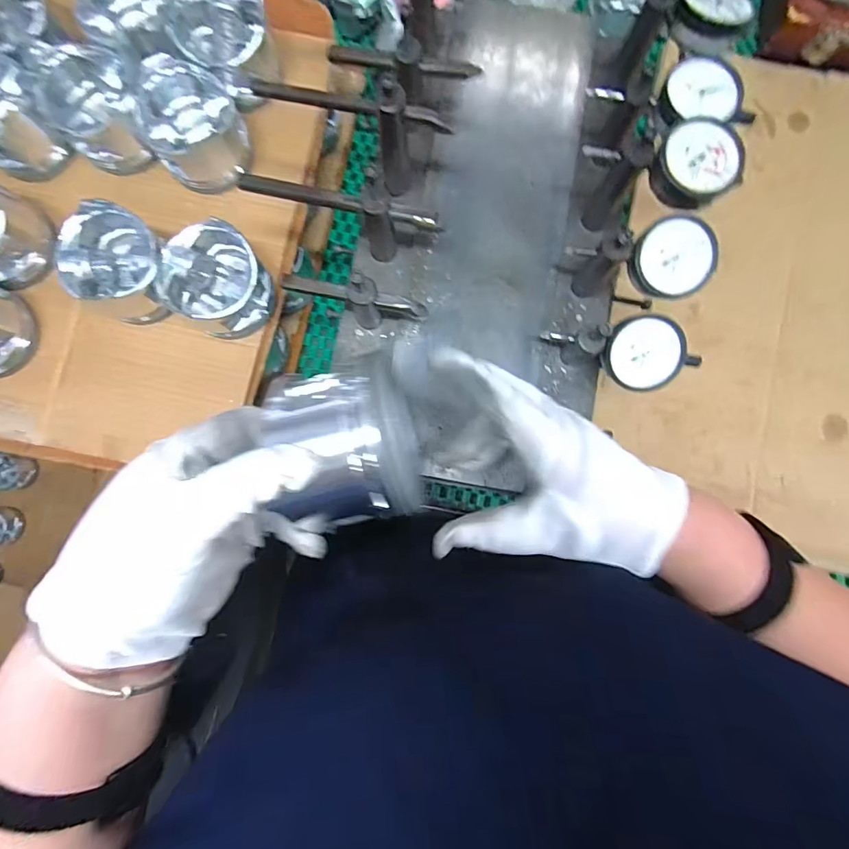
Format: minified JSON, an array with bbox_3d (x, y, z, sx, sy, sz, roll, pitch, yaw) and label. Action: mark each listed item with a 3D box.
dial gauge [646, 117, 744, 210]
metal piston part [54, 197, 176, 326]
[{"bbox_3d":[0.184,-0.176,0.302,0.056,0.021,0.051,0,85,0],"label":"dial gauge"},{"bbox_3d":[-0.270,-0.140,0.411,0.085,0.073,0.088,12,85,1],"label":"metal piston part"}]

